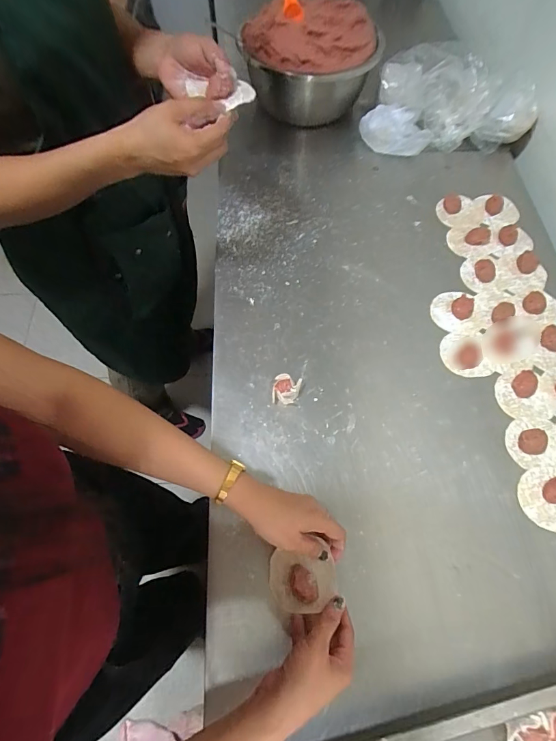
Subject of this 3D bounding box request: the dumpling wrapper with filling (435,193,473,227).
[{"bbox_3d":[0.336,-0.304,0.729,0.064,0.011,0.081,40,71,16],"label":"dumpling wrapper with filling"}]

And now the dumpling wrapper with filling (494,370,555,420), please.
[{"bbox_3d":[0.367,0.035,0.566,0.084,0.009,0.072,0,65,-1],"label":"dumpling wrapper with filling"}]

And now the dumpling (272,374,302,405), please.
[{"bbox_3d":[0.012,0.028,0.553,0.037,0.034,0.037,11,65,4],"label":"dumpling"}]

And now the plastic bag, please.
[{"bbox_3d":[0.343,-0.513,0.767,0.332,0.157,0.133,6,65,2],"label":"plastic bag"}]

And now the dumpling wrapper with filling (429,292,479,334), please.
[{"bbox_3d":[0.292,-0.099,0.626,0.083,0.016,0.073,-11,66,-6],"label":"dumpling wrapper with filling"}]

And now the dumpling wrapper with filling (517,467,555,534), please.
[{"bbox_3d":[0.359,0.168,0.499,0.083,0.017,0.081,0,65,-1],"label":"dumpling wrapper with filling"}]

